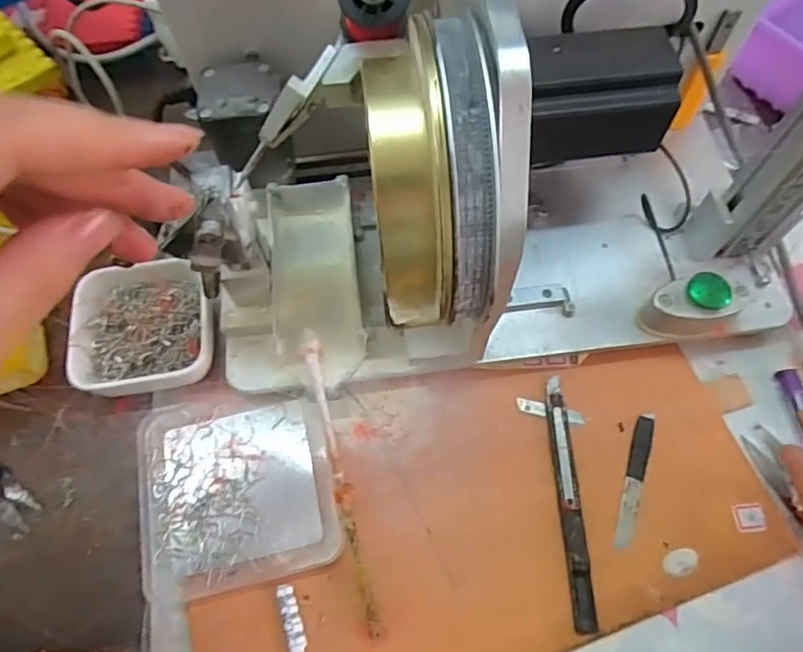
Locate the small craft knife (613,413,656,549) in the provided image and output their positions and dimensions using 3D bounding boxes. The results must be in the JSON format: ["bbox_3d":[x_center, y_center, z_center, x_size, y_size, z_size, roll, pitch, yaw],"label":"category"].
[{"bbox_3d":[0.134,0.087,0.320,0.011,0.004,0.079,17,68,9],"label":"small craft knife"}]

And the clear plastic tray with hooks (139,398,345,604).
[{"bbox_3d":[-0.093,0.090,0.318,0.110,0.015,0.104,-13,66,-4],"label":"clear plastic tray with hooks"}]

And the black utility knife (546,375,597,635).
[{"bbox_3d":[0.095,0.095,0.314,0.012,0.007,0.136,-1,66,1],"label":"black utility knife"}]

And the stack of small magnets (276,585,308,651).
[{"bbox_3d":[-0.057,0.154,0.290,0.009,0.004,0.036,-18,67,-6],"label":"stack of small magnets"}]

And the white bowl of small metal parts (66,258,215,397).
[{"bbox_3d":[-0.160,-0.003,0.355,0.083,0.026,0.092,-9,66,-2],"label":"white bowl of small metal parts"}]

